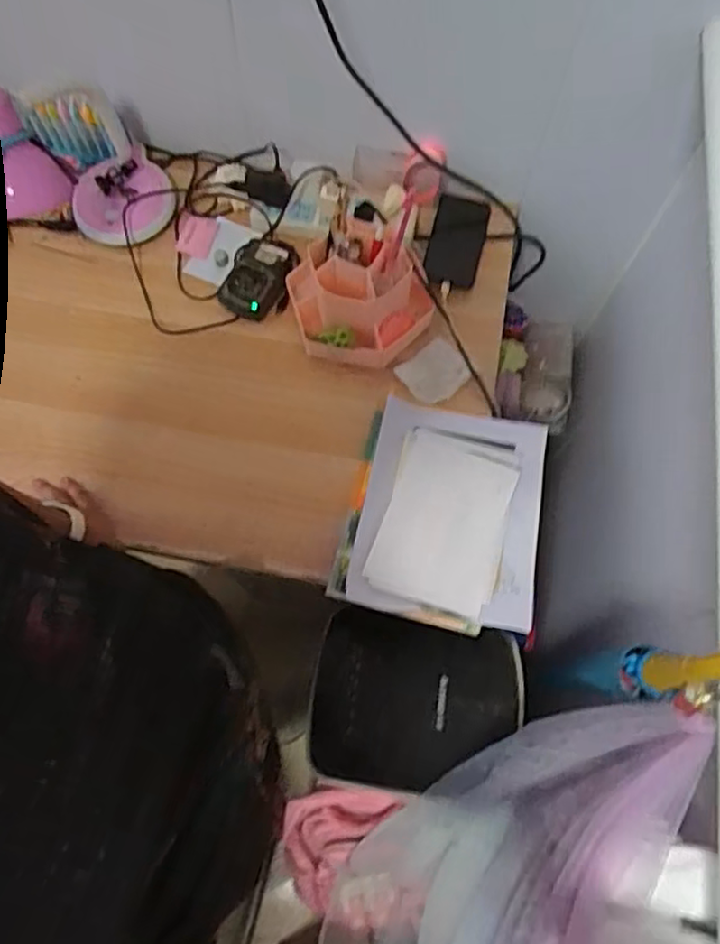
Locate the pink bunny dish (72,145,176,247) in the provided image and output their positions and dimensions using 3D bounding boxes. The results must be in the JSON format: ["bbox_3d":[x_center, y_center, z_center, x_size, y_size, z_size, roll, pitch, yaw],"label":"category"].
[{"bbox_3d":[-0.332,-0.382,0.938,0.137,0.032,0.124,-37,94,-11],"label":"pink bunny dish"}]

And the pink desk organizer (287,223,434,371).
[{"bbox_3d":[-0.004,-0.225,0.845,0.189,0.107,0.139,9,70,2],"label":"pink desk organizer"}]

